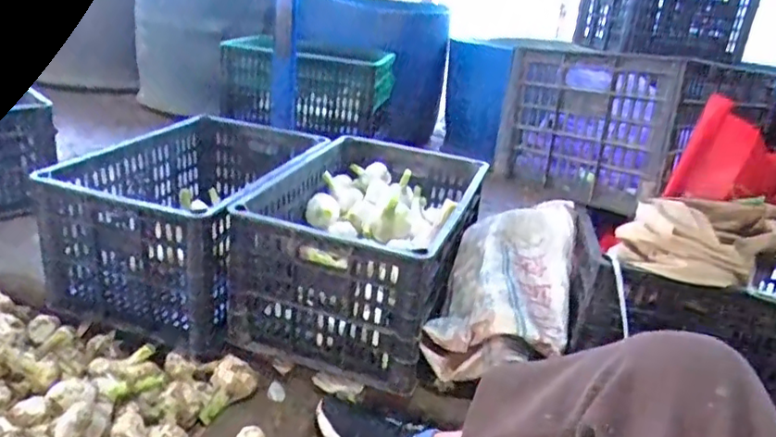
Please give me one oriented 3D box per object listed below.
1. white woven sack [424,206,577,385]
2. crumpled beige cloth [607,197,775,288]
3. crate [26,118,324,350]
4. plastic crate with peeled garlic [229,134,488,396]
[{"bbox_3d":[0.188,0.099,0.946,0.188,0.154,0.304,12,25,13],"label":"white woven sack"},{"bbox_3d":[0.447,0.019,0.819,0.312,0.070,0.141,-11,29,-33],"label":"crumpled beige cloth"},{"bbox_3d":[-0.335,-0.013,1.103,0.314,0.228,0.488,12,25,13],"label":"crate"},{"bbox_3d":[-0.022,0.039,1.059,0.291,0.229,0.500,13,25,15],"label":"plastic crate with peeled garlic"}]

